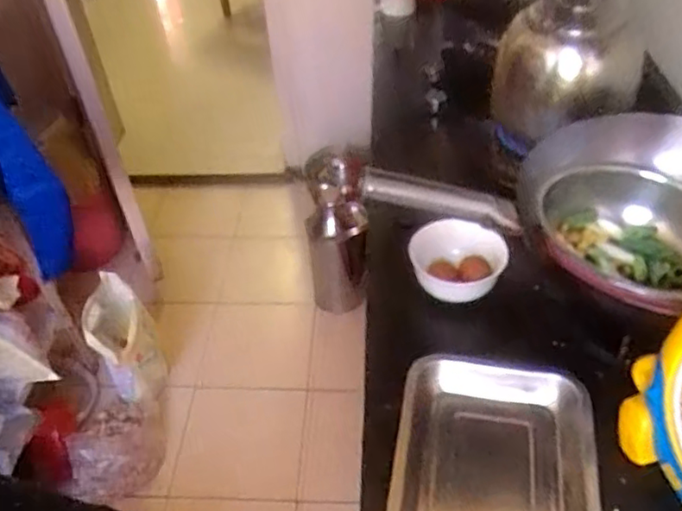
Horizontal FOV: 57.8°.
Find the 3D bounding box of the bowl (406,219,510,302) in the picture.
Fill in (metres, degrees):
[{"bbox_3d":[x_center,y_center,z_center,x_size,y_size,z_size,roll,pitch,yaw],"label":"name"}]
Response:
[{"bbox_3d":[0.146,0.005,0.773,0.116,0.056,0.096,3,43,8],"label":"bowl"}]

